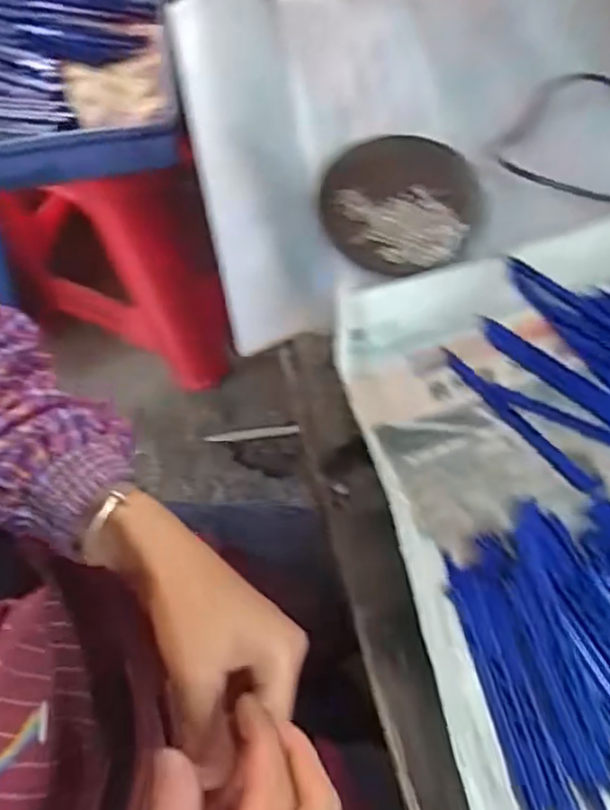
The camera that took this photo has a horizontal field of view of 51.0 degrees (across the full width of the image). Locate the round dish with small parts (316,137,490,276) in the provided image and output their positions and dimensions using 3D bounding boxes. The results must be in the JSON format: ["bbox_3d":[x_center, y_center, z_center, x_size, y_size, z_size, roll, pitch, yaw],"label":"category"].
[{"bbox_3d":[0.070,-0.144,0.456,0.111,0.010,0.110,-1,72,3],"label":"round dish with small parts"}]

